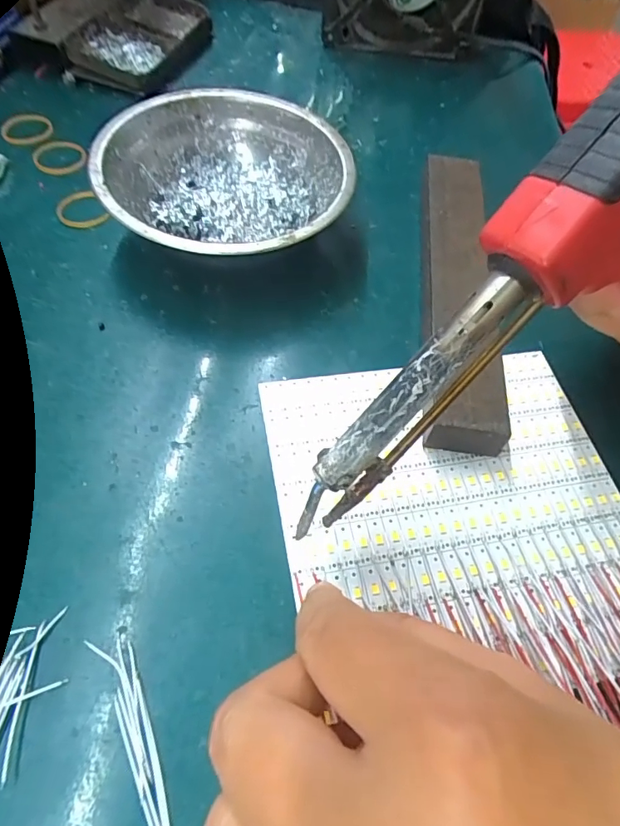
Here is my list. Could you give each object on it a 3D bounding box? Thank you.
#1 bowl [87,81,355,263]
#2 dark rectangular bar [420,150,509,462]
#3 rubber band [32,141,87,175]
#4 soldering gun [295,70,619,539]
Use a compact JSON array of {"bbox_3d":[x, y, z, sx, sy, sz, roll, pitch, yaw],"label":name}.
[{"bbox_3d":[-0.043,-0.116,0.255,0.122,0.041,0.123,2,59,-3],"label":"bowl"},{"bbox_3d":[0.073,-0.066,0.246,0.033,0.023,0.191,7,59,0],"label":"dark rectangular bar"},{"bbox_3d":[-0.153,-0.156,0.293,0.031,0.005,0.033,-15,62,-13],"label":"rubber band"},{"bbox_3d":[0.060,-0.029,0.150,0.169,0.044,0.040,-47,68,13],"label":"soldering gun"}]

